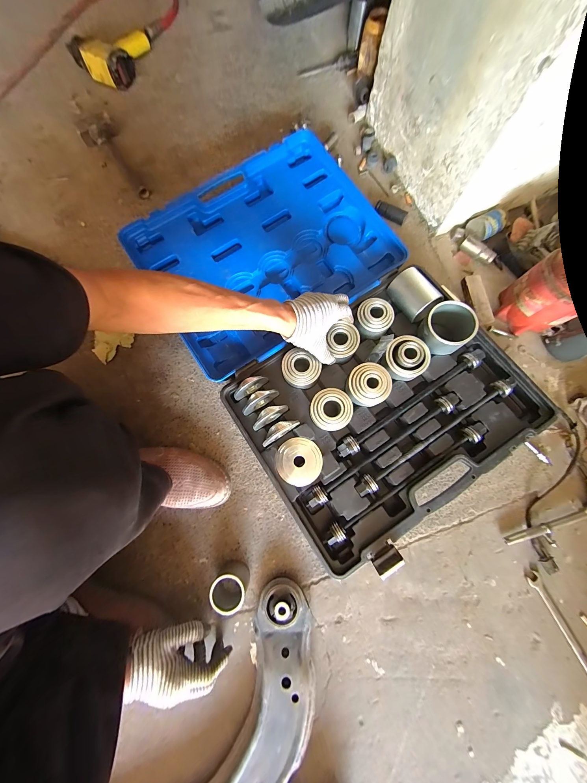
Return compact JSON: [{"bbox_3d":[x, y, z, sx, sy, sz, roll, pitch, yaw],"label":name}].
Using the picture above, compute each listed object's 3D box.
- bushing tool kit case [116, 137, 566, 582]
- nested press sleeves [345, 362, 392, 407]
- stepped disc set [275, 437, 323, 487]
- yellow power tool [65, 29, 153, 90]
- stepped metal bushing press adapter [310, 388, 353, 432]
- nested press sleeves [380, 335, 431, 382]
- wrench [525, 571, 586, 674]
[{"bbox_3d":[0.057,-0.139,0.533,0.506,0.073,0.825,-34,80,-5],"label":"bushing tool kit case"},{"bbox_3d":[0.142,-0.015,0.493,0.077,0.041,0.076,0,77,0],"label":"nested press sleeves"},{"bbox_3d":[0.011,0.129,0.482,0.083,0.011,0.083,-19,78,-4],"label":"stepped disc set"},{"bbox_3d":[-0.484,-0.923,0.722,0.219,0.080,0.140,-29,80,-4],"label":"yellow power tool"},{"bbox_3d":[0.070,0.034,0.486,0.076,0.038,0.075,0,77,0],"label":"stepped metal bushing press adapter"},{"bbox_3d":[0.218,-0.066,0.499,0.077,0.041,0.079,0,77,0],"label":"nested press sleeves"},{"bbox_3d":[0.467,0.407,0.449,0.023,0.016,0.183,-26,80,-4],"label":"wrench"}]

